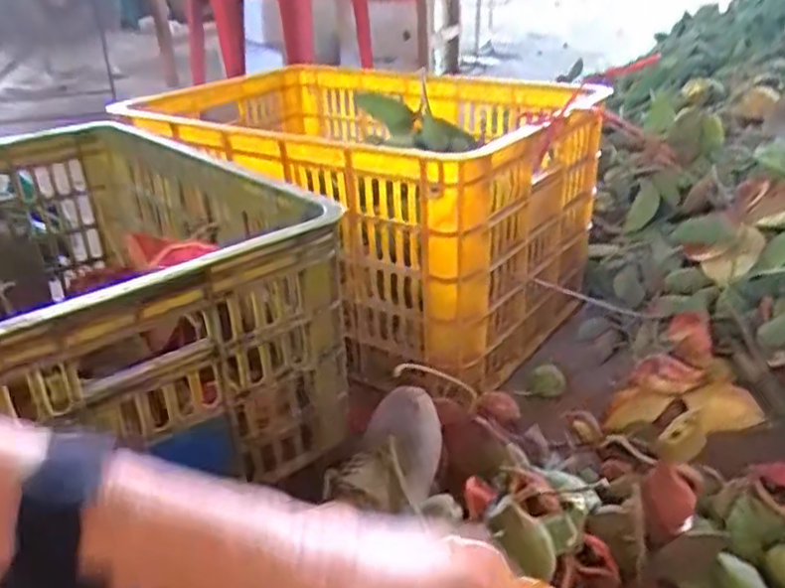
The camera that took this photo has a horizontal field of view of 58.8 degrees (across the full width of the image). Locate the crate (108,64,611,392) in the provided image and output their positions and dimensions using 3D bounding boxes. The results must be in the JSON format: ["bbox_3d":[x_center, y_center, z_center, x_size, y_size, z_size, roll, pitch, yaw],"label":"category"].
[{"bbox_3d":[-0.050,-0.155,1.048,0.645,0.290,0.453,16,33,29],"label":"crate"}]

